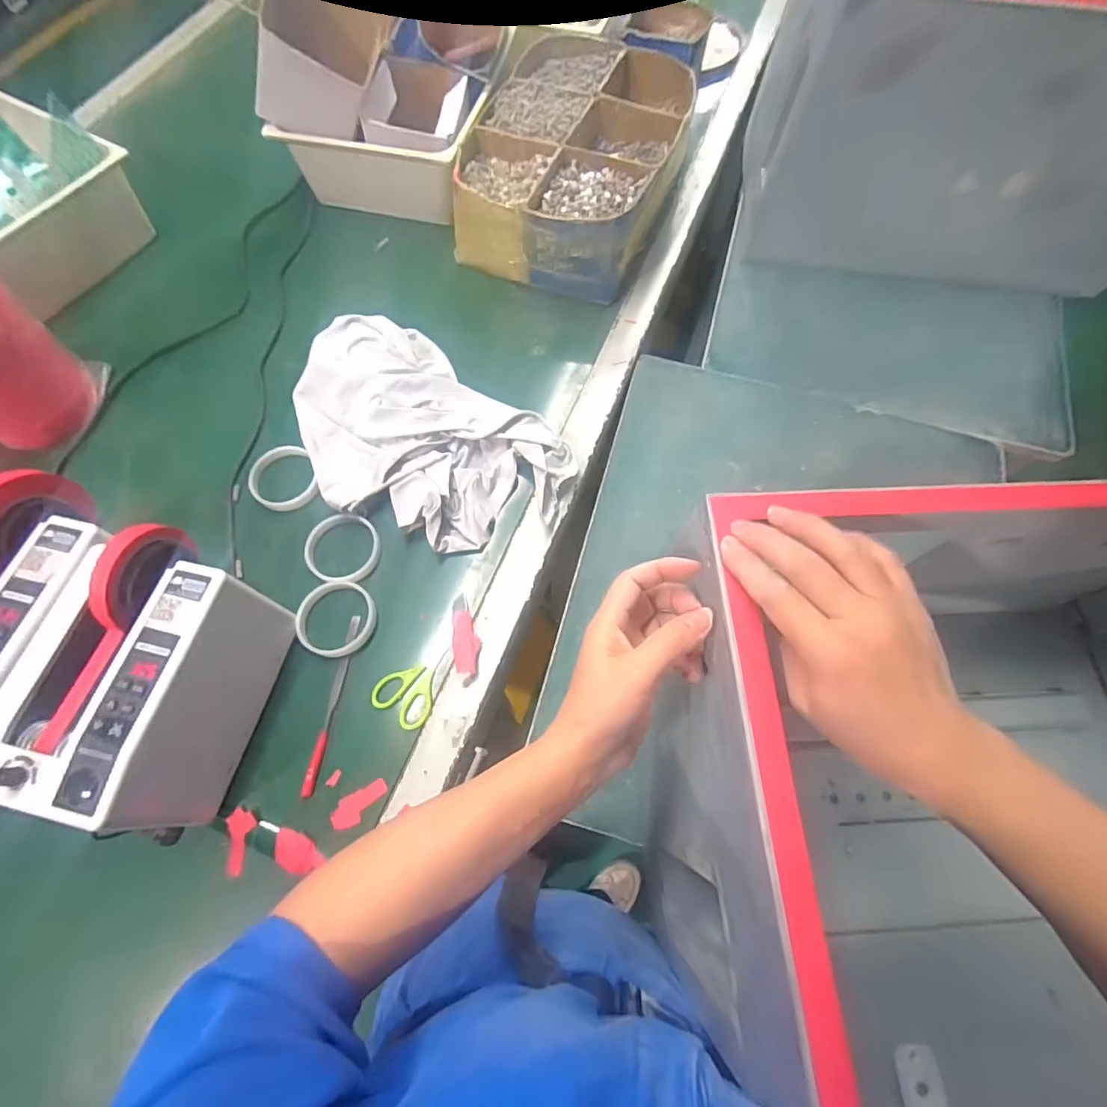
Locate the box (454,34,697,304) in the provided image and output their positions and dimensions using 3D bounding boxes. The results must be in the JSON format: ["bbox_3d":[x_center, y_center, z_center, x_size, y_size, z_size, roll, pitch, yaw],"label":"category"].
[{"bbox_3d":[0.037,-0.592,0.794,0.288,0.121,0.413,16,69,6],"label":"box"}]

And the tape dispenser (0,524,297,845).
[{"bbox_3d":[-0.360,0.108,0.477,0.137,0.151,0.231,13,69,5],"label":"tape dispenser"}]

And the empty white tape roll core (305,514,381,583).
[{"bbox_3d":[-0.246,-0.006,0.602,0.083,0.013,0.081,0,68,0],"label":"empty white tape roll core"}]

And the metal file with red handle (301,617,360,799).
[{"bbox_3d":[-0.230,0.154,0.542,0.011,0.009,0.181,7,69,2],"label":"metal file with red handle"}]

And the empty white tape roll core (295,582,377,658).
[{"bbox_3d":[-0.238,0.071,0.572,0.079,0.014,0.082,-4,69,-2],"label":"empty white tape roll core"}]

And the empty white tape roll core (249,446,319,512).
[{"bbox_3d":[-0.335,-0.091,0.642,0.075,0.015,0.082,0,68,0],"label":"empty white tape roll core"}]

